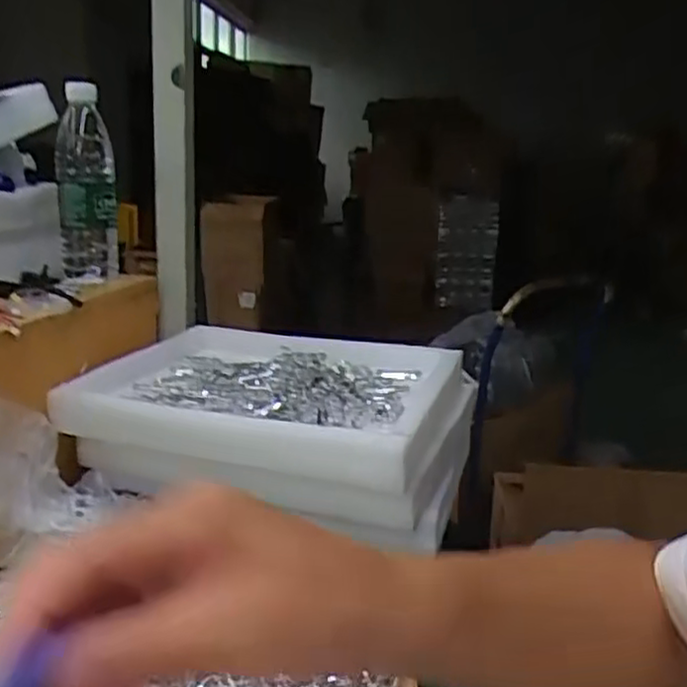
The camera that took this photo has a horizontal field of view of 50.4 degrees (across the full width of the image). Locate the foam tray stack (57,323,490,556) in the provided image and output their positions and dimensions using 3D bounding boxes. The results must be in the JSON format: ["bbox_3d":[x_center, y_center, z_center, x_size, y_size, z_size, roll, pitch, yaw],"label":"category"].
[{"bbox_3d":[-0.065,0.080,0.801,0.384,0.116,0.286,6,14,16],"label":"foam tray stack"}]

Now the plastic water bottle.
[{"bbox_3d":[-0.315,-0.197,0.905,0.070,0.232,0.065,-1,14,-14],"label":"plastic water bottle"}]

